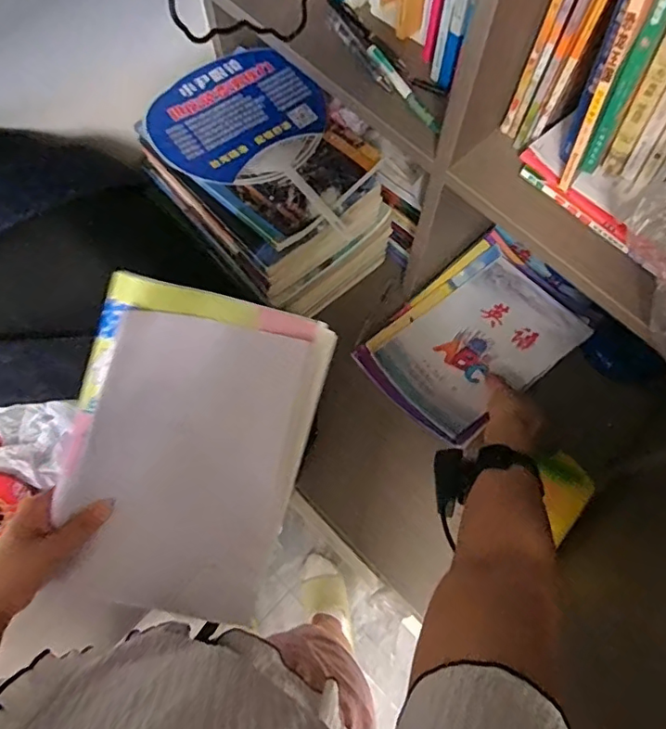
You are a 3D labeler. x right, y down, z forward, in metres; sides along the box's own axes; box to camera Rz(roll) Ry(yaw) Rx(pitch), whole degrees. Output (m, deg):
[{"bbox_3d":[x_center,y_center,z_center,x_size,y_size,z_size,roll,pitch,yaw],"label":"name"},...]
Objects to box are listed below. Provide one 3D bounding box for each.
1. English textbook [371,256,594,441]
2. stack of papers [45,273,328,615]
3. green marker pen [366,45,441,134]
[{"bbox_3d":[0.212,-0.030,0.760,0.258,0.021,0.170,-38,68,-10],"label":"English textbook"},{"bbox_3d":[-0.132,0.084,0.498,0.206,0.023,0.297,16,95,-18],"label":"stack of papers"},{"bbox_3d":[0.074,-0.287,0.556,0.015,0.009,0.124,-31,73,-10],"label":"green marker pen"}]

